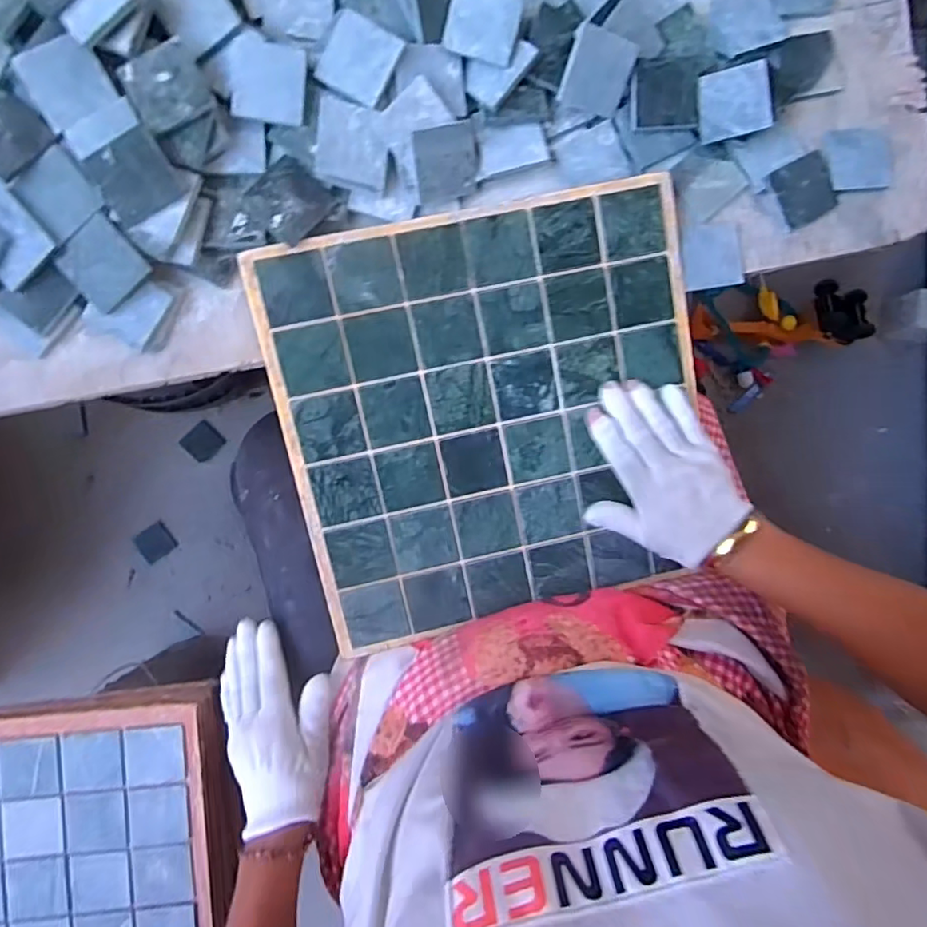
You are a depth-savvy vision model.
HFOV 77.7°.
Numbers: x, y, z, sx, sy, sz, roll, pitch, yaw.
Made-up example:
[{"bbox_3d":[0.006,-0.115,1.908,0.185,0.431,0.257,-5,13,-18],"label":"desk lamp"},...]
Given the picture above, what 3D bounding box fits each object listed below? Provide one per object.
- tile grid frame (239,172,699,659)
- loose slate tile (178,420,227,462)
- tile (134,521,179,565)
[{"bbox_3d":[0.026,-0.034,0.460,0.324,0.008,0.318,-12,100,-1],"label":"tile grid frame"},{"bbox_3d":[-0.434,-0.036,0.960,0.058,0.007,0.054,-43,94,-4],"label":"loose slate tile"},{"bbox_3d":[-0.512,0.131,0.960,0.058,0.005,0.053,-35,93,-4],"label":"tile"}]

